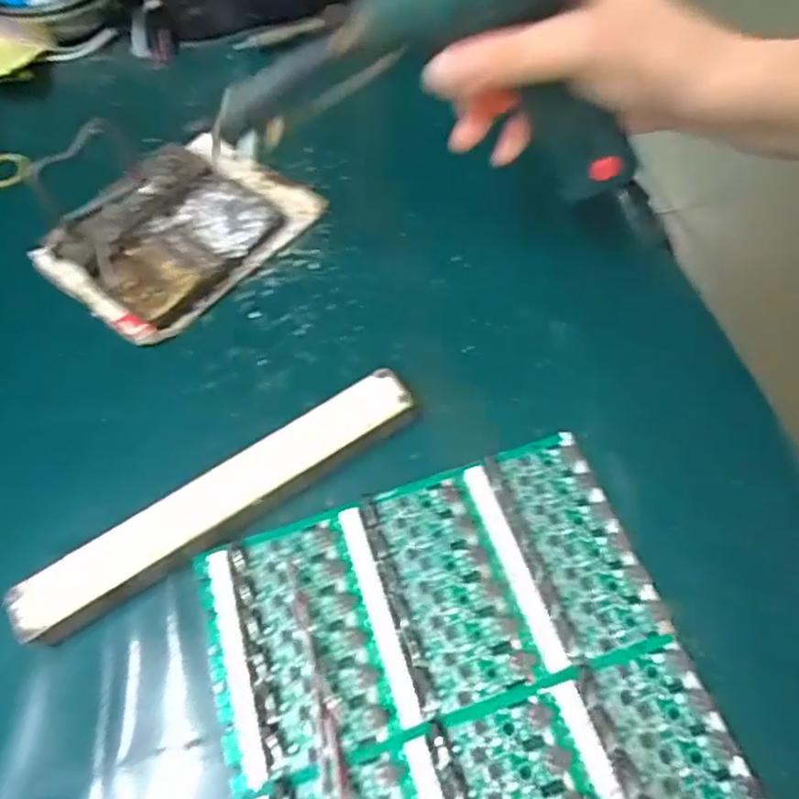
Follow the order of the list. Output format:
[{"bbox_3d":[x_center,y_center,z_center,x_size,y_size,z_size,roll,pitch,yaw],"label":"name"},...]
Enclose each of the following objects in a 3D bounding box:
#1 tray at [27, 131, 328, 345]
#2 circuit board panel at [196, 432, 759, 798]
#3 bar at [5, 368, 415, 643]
[{"bbox_3d":[-0.139,-0.110,0.408,0.112,0.028,0.150,36,67,22],"label":"tray"},{"bbox_3d":[0.042,0.164,0.235,0.181,0.008,0.295,-18,59,-7],"label":"circuit board panel"},{"bbox_3d":[-0.081,0.048,0.310,0.197,0.018,0.030,-32,62,-15],"label":"bar"}]

